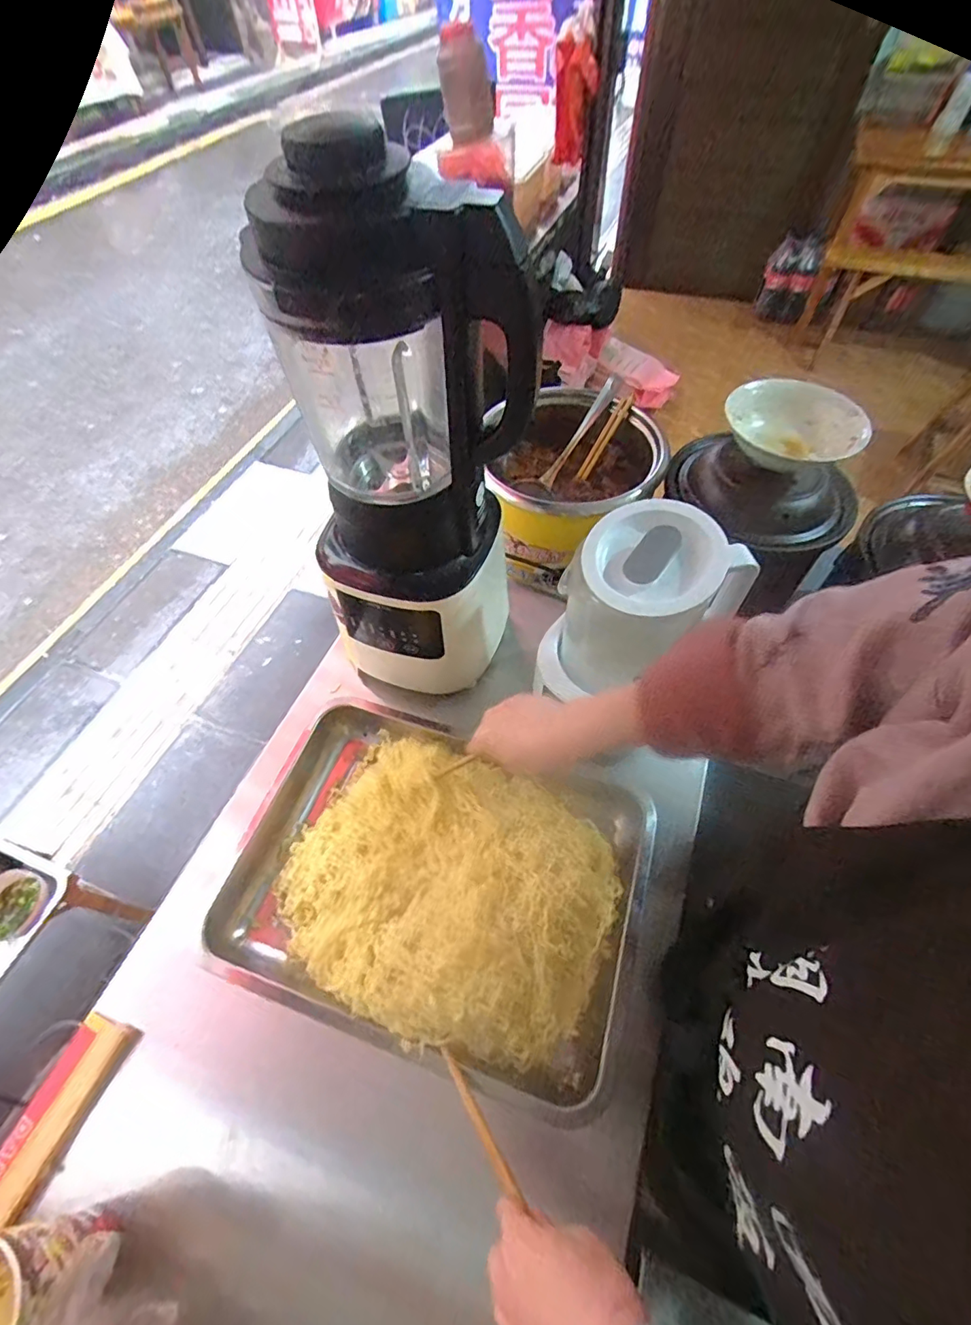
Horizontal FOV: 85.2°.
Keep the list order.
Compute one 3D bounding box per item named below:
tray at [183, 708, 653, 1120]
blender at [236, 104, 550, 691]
[{"bbox_3d":[-0.049,0.207,0.517,0.400,0.076,0.296,17,58,13],"label":"tray"},{"bbox_3d":[-0.093,-0.163,0.512,0.163,0.466,0.180,-21,58,-12],"label":"blender"}]

